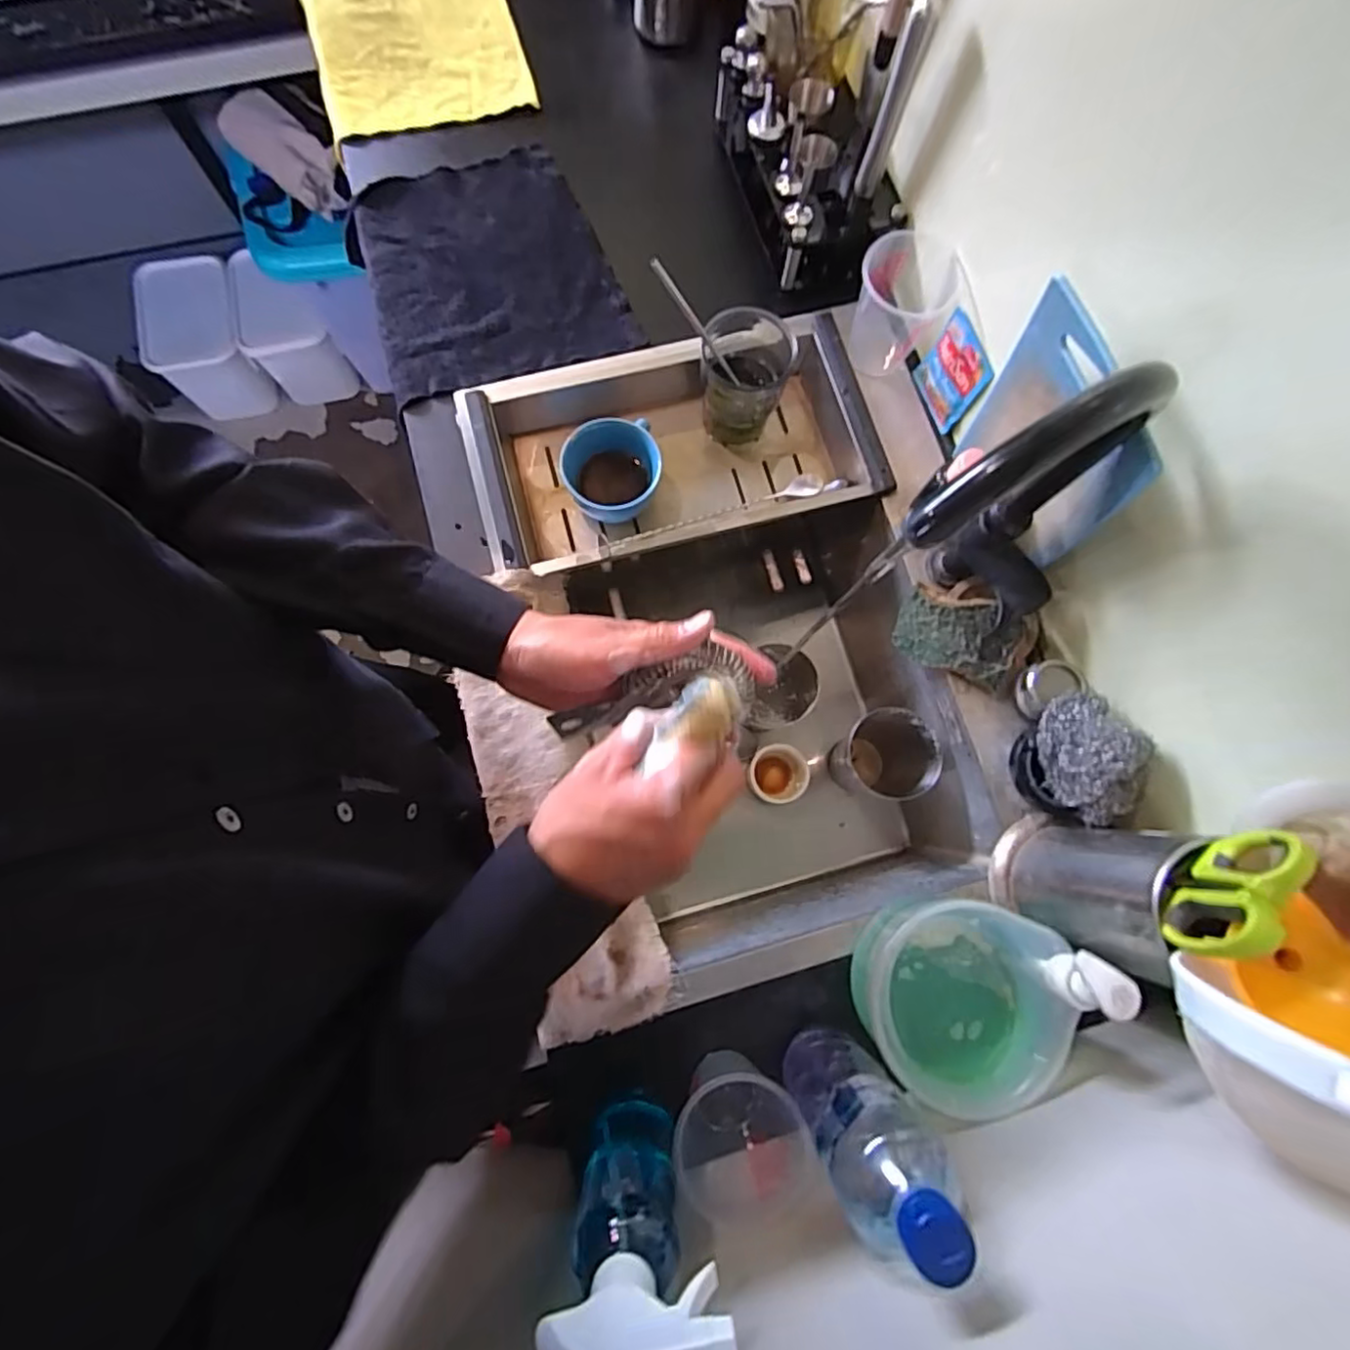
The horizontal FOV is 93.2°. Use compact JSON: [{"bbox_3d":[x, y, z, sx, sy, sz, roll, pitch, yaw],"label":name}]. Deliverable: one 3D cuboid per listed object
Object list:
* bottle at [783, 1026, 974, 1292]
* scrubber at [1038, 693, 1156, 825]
[{"bbox_3d":[0.121,0.288,0.398,0.064,0.225,0.072,-27,81,-8],"label":"bottle"},{"bbox_3d":[0.322,0.062,0.489,0.052,0.067,0.091,-23,80,-7],"label":"scrubber"}]

